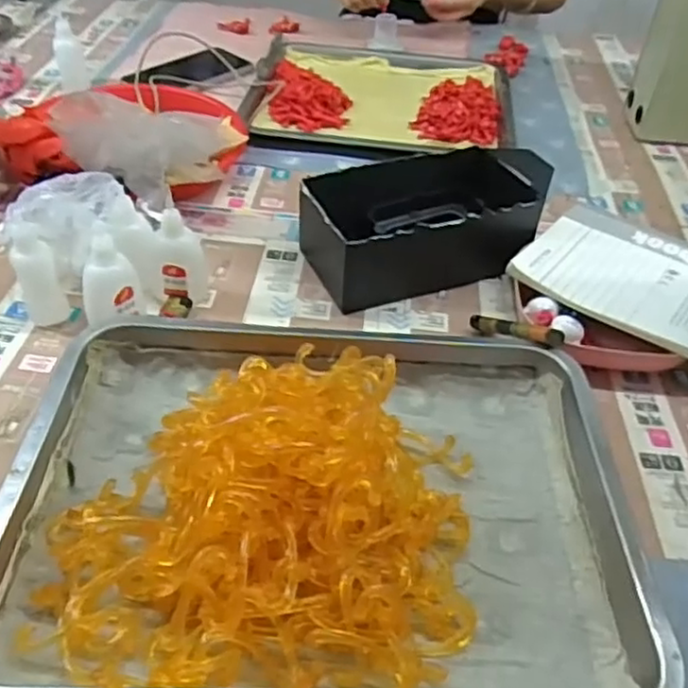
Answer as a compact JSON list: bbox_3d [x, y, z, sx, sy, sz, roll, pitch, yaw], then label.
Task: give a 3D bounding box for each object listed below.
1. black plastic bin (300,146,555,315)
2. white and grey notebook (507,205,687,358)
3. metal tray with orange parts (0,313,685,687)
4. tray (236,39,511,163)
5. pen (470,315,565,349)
[{"bbox_3d":[0.075,-0.105,0.582,0.204,0.071,0.116,-16,47,-19],"label":"black plastic bin"},{"bbox_3d":[0.249,-0.050,0.542,0.198,0.010,0.135,30,52,26],"label":"white and grey notebook"},{"bbox_3d":[-0.010,0.071,0.385,0.343,0.073,0.264,3,43,-1],"label":"metal tray with orange parts"},{"bbox_3d":[0.045,-0.306,0.831,0.306,0.026,0.274,5,43,2],"label":"tray"},{"bbox_3d":[0.127,-0.010,0.505,0.016,0.018,0.076,-32,29,-31],"label":"pen"}]

